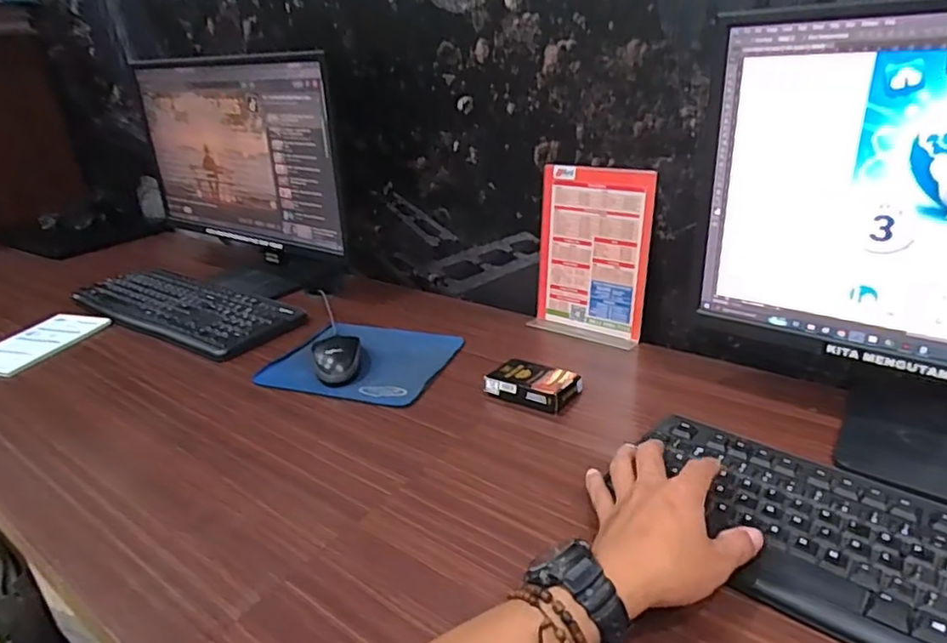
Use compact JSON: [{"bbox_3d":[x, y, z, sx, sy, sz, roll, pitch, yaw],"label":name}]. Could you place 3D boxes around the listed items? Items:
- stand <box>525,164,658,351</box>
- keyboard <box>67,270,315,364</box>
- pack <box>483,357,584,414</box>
[{"bbox_3d":[0.152,-0.083,0.779,0.147,0.214,0.048,15,32,34],"label":"stand"},{"bbox_3d":[-0.454,-0.028,0.945,0.441,0.020,0.156,14,31,33],"label":"keyboard"},{"bbox_3d":[0.065,0.069,0.665,0.090,0.024,0.064,12,31,31],"label":"pack"}]

